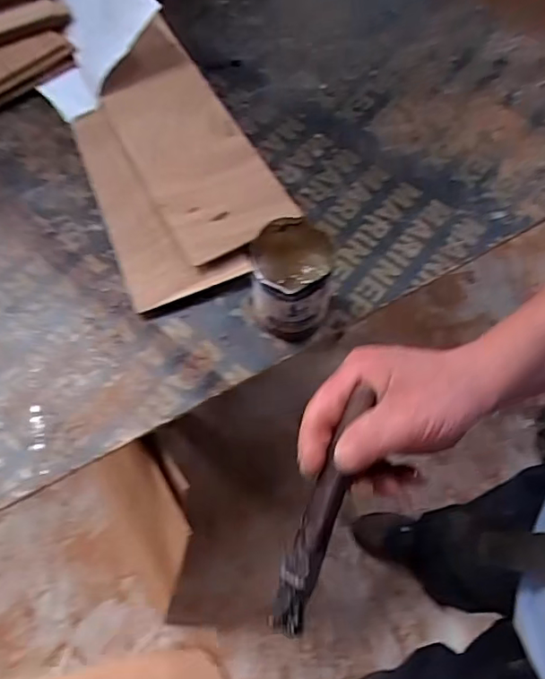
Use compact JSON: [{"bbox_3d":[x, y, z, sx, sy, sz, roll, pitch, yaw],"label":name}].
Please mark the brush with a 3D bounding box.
[{"bbox_3d":[0.028,0.094,0.313,0.019,0.011,0.139,19,85,8],"label":"brush"}]

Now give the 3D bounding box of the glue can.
[{"bbox_3d":[0.019,-0.061,0.602,0.082,0.103,0.089,0,64,0],"label":"glue can"}]

